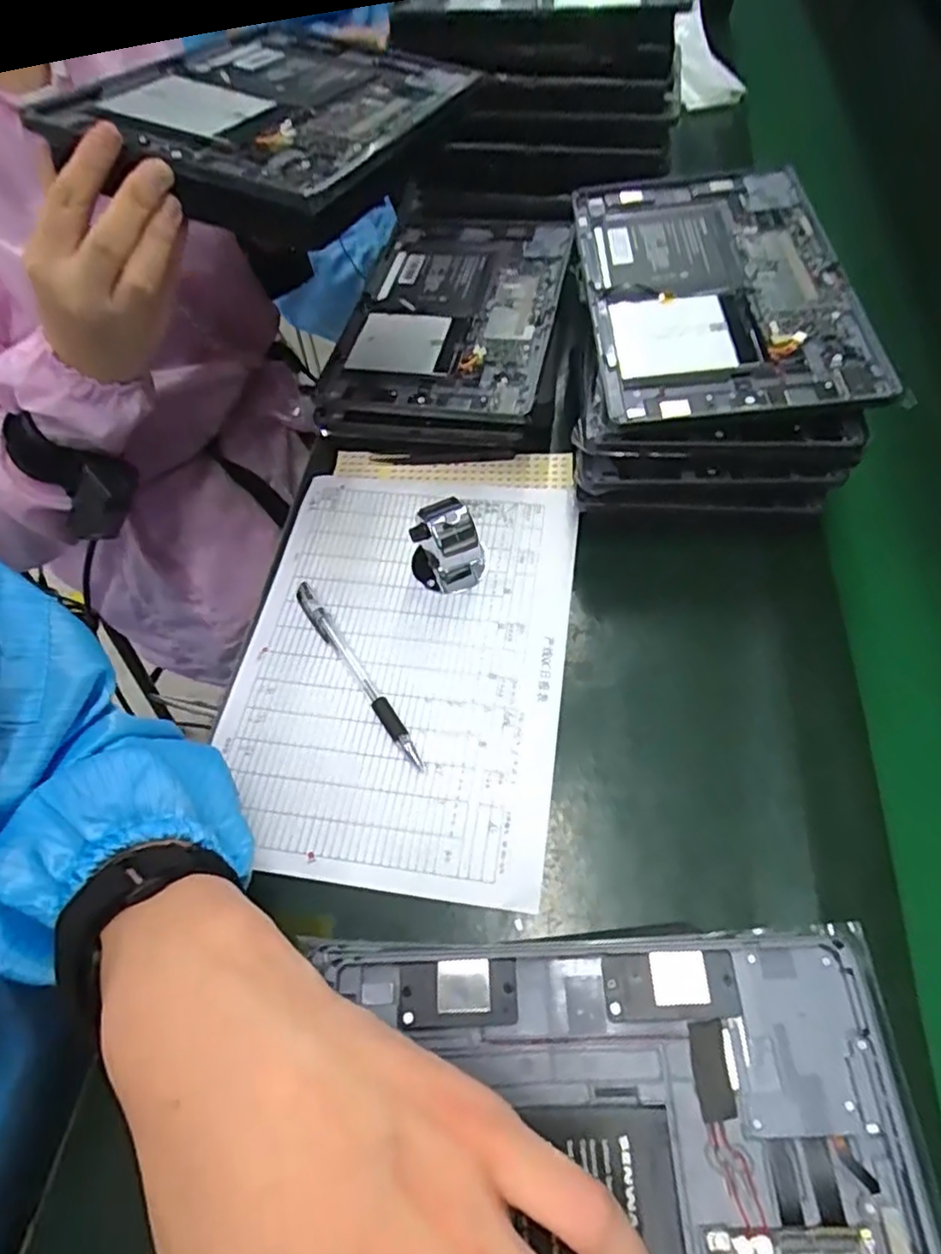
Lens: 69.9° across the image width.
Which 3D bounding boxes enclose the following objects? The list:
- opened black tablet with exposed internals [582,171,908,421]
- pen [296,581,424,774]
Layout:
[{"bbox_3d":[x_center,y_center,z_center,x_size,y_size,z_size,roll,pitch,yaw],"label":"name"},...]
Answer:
[{"bbox_3d":[0.164,-0.232,0.457,0.168,0.011,0.245,-4,61,4],"label":"opened black tablet with exposed internals"},{"bbox_3d":[-0.075,0.027,0.439,0.012,0.007,0.162,-31,61,-16],"label":"pen"}]

